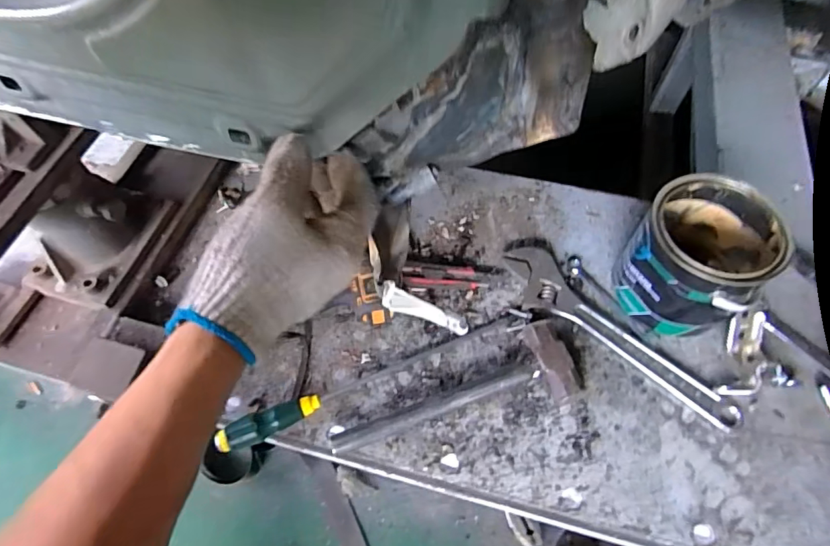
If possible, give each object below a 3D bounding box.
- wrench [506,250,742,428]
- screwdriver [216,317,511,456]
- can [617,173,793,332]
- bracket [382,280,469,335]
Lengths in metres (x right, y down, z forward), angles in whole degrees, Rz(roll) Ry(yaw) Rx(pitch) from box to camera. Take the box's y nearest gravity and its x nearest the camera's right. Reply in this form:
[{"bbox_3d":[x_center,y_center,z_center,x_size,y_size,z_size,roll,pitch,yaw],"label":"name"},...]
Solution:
[{"bbox_3d":[0.258,0.088,0.655,0.077,0.026,0.346,-39,65,-19],"label":"wrench"},{"bbox_3d":[-0.055,0.130,0.636,0.404,0.039,0.032,-24,61,-12],"label":"screwdriver"},{"bbox_3d":[0.362,-0.017,0.638,0.148,0.152,0.154,-1,59,2],"label":"can"},{"bbox_3d":[0.005,0.032,0.409,0.086,0.027,0.013,28,54,-31],"label":"bracket"}]

